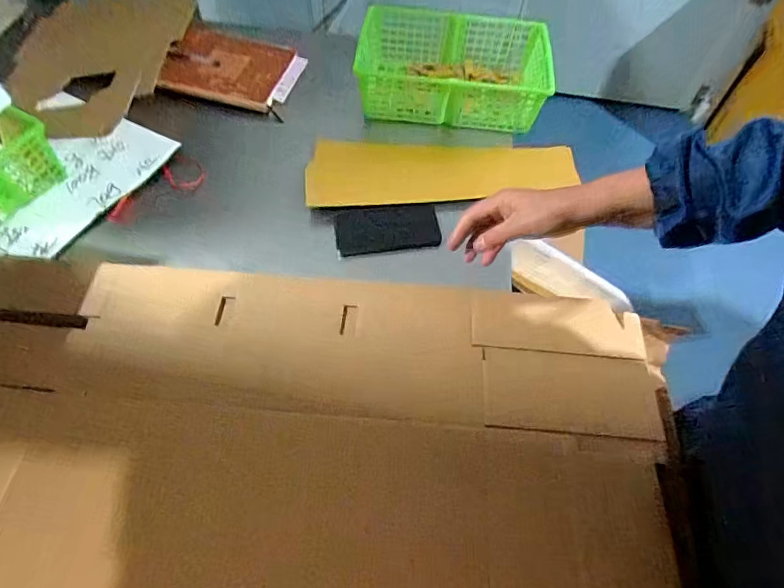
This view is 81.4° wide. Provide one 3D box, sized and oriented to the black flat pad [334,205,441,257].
[{"bbox_3d":[-0.008,-0.105,0.711,0.159,0.022,0.078,-3,59,-4],"label":"black flat pad"}]

